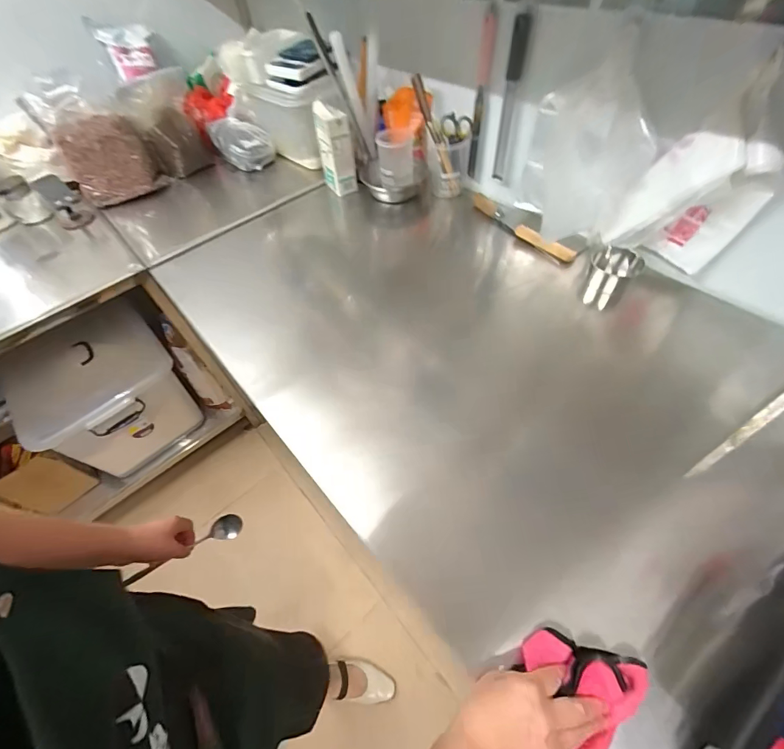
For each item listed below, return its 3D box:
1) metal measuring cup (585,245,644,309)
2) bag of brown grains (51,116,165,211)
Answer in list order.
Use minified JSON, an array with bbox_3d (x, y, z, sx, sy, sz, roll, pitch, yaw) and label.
[{"bbox_3d":[0.452,-0.204,0.777,0.086,0.098,0.089,-3,54,4],"label":"metal measuring cup"},{"bbox_3d":[-0.818,-0.620,1.097,0.209,0.191,0.087,-21,55,-10],"label":"bag of brown grains"}]

